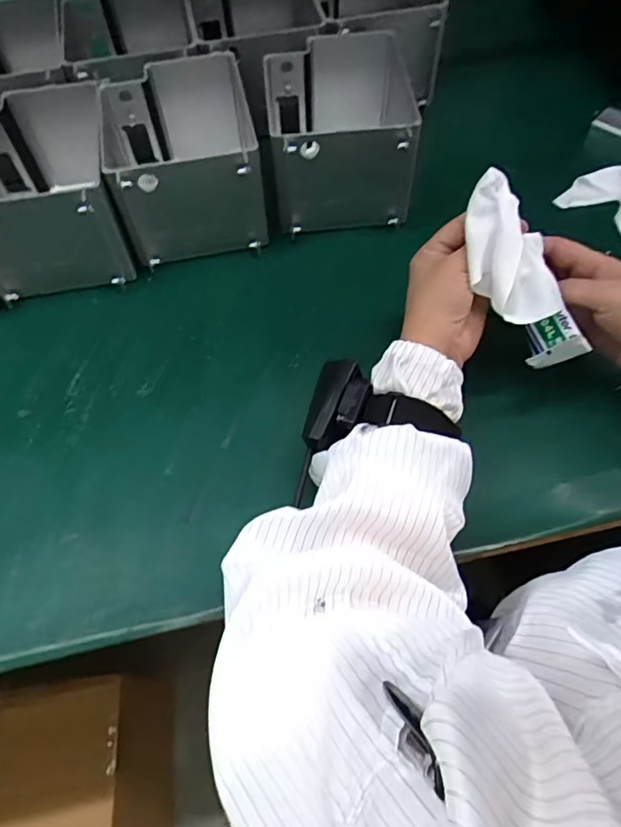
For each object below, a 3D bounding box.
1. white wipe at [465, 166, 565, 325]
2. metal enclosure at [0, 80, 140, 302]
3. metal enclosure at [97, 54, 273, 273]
[{"bbox_3d":[0.142,-0.116,0.389,0.060,0.023,0.103,-29,102,-15],"label":"white wipe"},{"bbox_3d":[-0.244,-0.204,0.507,0.139,0.097,0.170,-13,61,-6],"label":"metal enclosure"},{"bbox_3d":[-0.125,-0.252,0.539,0.140,0.103,0.195,-14,61,-7],"label":"metal enclosure"}]

